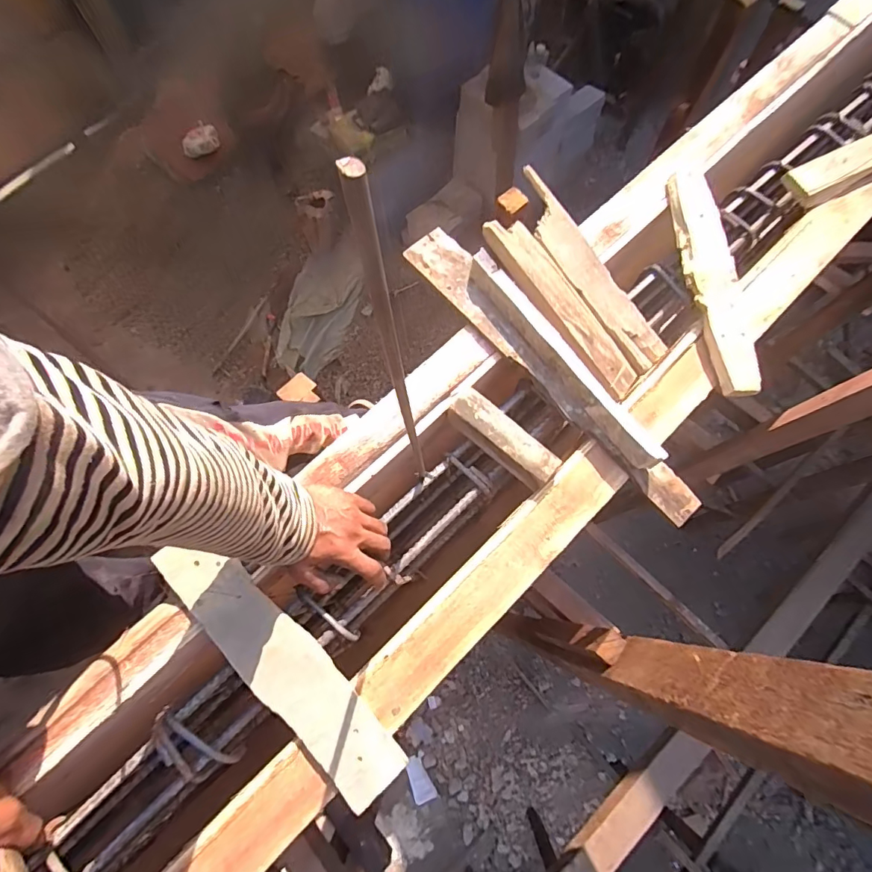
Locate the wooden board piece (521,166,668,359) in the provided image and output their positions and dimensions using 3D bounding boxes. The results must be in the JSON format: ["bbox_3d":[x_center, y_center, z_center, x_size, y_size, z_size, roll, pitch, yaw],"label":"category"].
[{"bbox_3d":[0.206,-0.225,0.636,0.059,0.014,0.304,-37,90,-10],"label":"wooden board piece"}]

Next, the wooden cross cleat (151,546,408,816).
[{"bbox_3d":[-0.172,0.239,0.496,0.331,0.019,0.074,42,77,14],"label":"wooden cross cleat"}]

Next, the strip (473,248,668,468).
[{"bbox_3d":[0.155,-0.100,0.580,0.029,0.036,0.335,-35,74,-10],"label":"strip"}]

